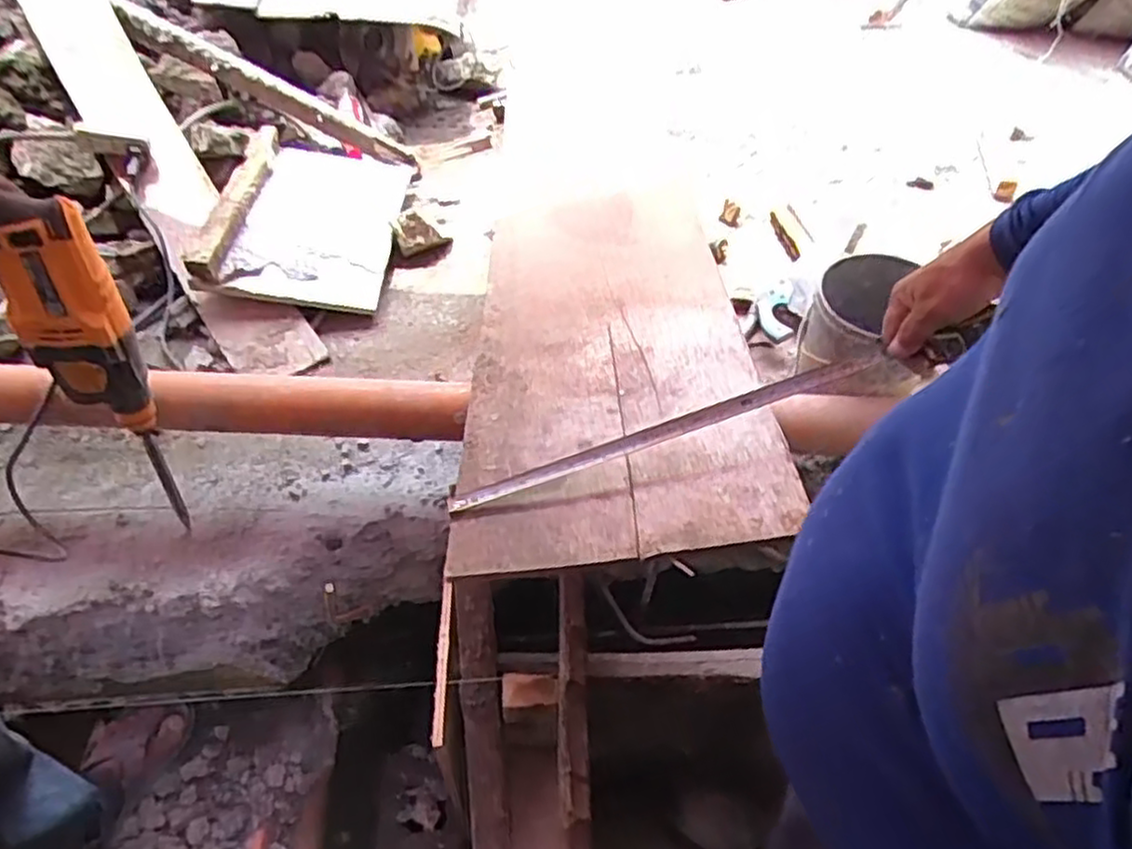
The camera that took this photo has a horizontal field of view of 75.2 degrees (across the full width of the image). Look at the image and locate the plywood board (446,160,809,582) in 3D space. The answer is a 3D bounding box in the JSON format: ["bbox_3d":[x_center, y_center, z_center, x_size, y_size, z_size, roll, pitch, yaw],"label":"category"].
[{"bbox_3d":[0.049,-0.150,0.987,0.330,0.026,0.854,-8,38,6],"label":"plywood board"}]

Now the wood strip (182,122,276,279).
[{"bbox_3d":[-0.579,-0.419,1.320,0.038,0.049,0.439,0,48,2],"label":"wood strip"}]

